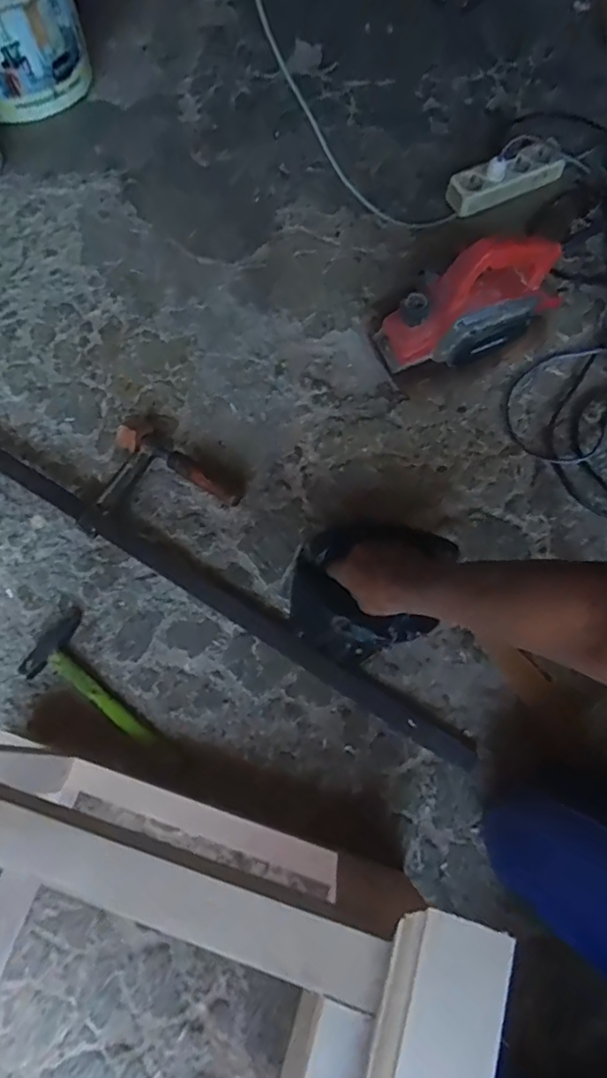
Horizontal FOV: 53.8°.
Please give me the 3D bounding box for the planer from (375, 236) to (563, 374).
[{"bbox_3d":[0.248,-0.338,0.853,0.273,0.155,0.111,-21,68,-6],"label":"planer"}]

